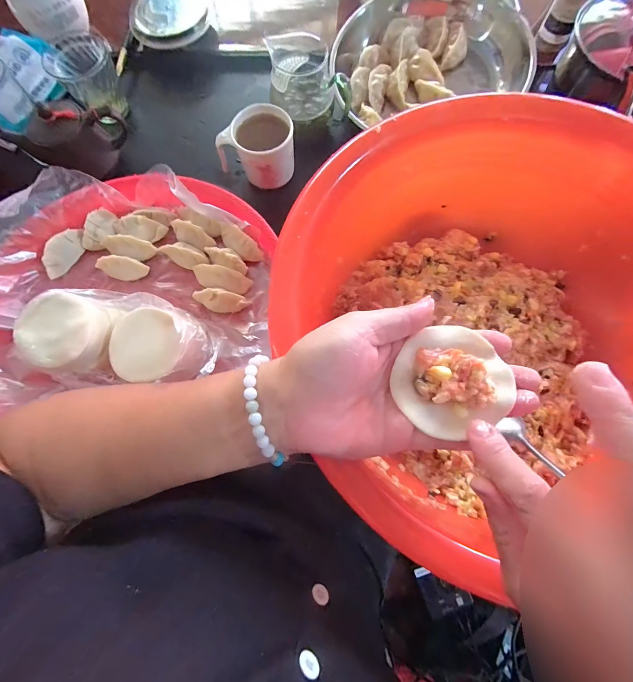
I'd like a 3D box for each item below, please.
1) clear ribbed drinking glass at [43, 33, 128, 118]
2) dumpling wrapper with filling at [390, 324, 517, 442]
[{"bbox_3d":[-0.324,-0.377,0.461,0.080,0.079,0.103,-40,78,-9],"label":"clear ribbed drinking glass"},{"bbox_3d":[0.084,0.023,0.197,0.068,0.018,0.066,0,75,0],"label":"dumpling wrapper with filling"}]

